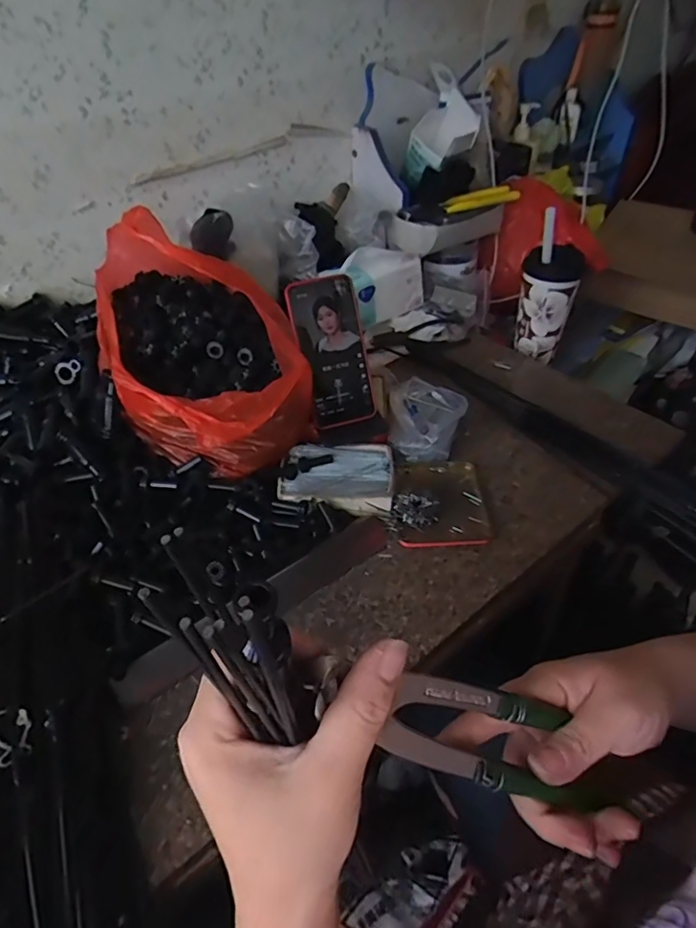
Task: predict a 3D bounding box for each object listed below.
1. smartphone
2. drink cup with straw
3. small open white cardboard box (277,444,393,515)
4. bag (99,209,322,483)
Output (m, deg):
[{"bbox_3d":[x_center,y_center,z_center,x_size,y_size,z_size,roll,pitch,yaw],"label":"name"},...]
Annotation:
[{"bbox_3d":[-0.015,-0.126,0.604,0.074,0.162,0.010,-17,14,-14],"label":"smartphone"},{"bbox_3d":[0.301,-0.264,0.796,0.078,0.206,0.076,16,47,18],"label":"drink cup with straw"},{"bbox_3d":[-0.013,0.012,0.606,0.123,0.025,0.084,-1,45,2],"label":"small open white cardboard box"},{"bbox_3d":[-0.167,-0.128,0.613,0.191,0.200,0.284,-20,47,-17],"label":"bag"}]

